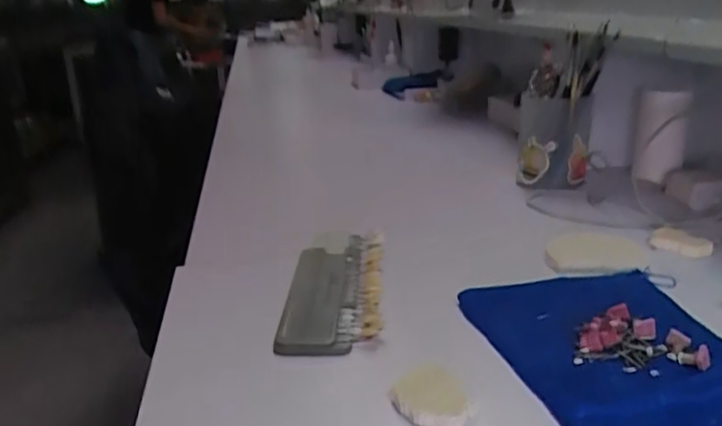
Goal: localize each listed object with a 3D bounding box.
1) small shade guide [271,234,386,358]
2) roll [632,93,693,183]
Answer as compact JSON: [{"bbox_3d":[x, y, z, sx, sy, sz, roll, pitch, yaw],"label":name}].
[{"bbox_3d":[-0.020,0.056,0.459,0.068,0.013,0.168,-1,20,2],"label":"small shade guide"},{"bbox_3d":[0.328,-0.081,0.662,0.051,0.096,0.054,8,22,24],"label":"roll"}]

